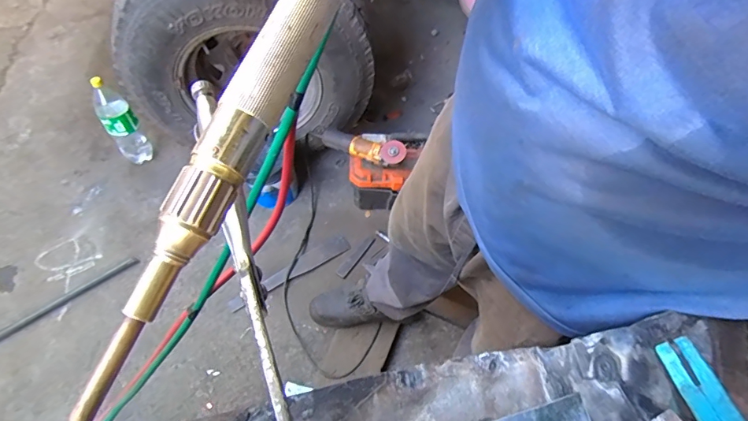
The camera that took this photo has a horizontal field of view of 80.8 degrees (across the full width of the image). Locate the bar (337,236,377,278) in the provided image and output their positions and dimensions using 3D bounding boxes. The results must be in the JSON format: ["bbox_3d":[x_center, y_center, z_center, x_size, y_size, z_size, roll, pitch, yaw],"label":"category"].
[{"bbox_3d":[-0.056,0.147,1.415,0.037,0.007,0.178,33,60,17],"label":"bar"}]

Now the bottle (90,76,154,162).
[{"bbox_3d":[-0.842,-0.294,1.452,0.107,0.351,0.101,40,63,21],"label":"bottle"}]

